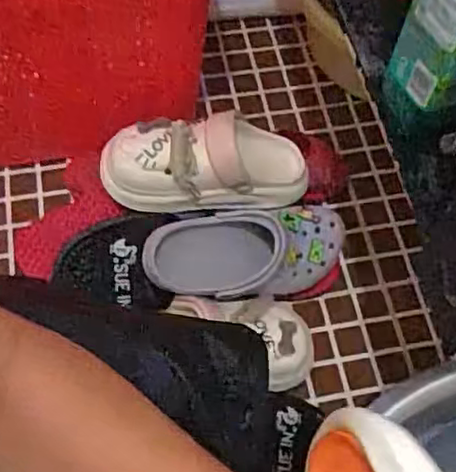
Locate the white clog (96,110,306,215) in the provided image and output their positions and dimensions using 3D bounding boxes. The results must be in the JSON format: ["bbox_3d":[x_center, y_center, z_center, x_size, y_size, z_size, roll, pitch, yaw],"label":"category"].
[{"bbox_3d":[-0.019,-0.085,0.780,0.242,0.097,0.089,-1,61,-23],"label":"white clog"}]

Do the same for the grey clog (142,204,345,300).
[{"bbox_3d":[0.022,0.015,0.756,0.227,0.085,0.095,-6,62,-5],"label":"grey clog"}]

